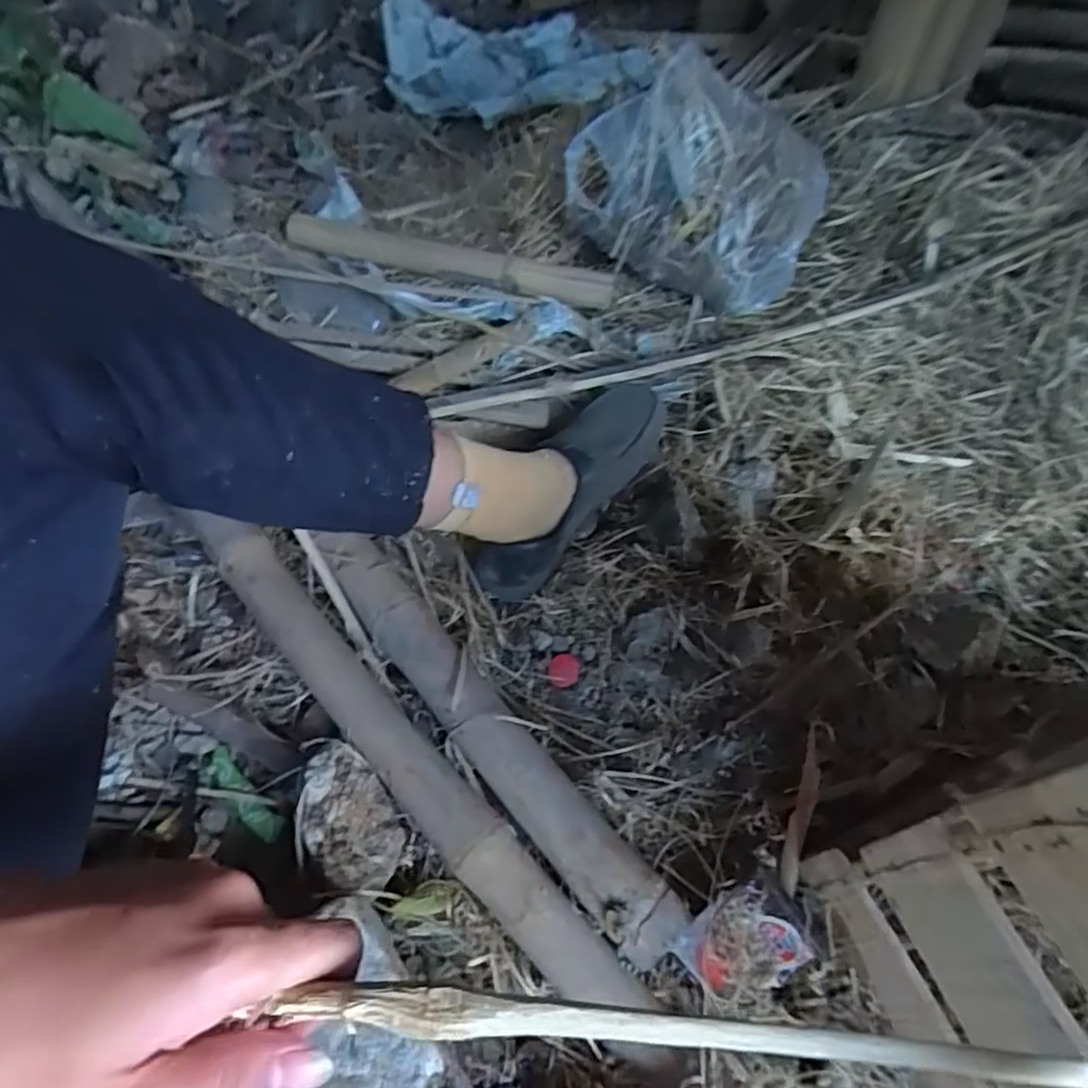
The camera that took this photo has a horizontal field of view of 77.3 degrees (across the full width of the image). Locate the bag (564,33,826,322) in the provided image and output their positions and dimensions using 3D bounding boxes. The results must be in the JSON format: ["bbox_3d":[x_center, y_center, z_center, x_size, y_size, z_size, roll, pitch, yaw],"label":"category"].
[{"bbox_3d":[0.183,-0.443,0.830,0.303,0.201,0.151,35,59,18],"label":"bag"}]

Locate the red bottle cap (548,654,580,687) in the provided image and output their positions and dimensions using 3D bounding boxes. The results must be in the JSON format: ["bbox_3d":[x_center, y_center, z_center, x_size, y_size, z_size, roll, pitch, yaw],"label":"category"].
[{"bbox_3d":[0.019,0.121,0.655,0.030,0.008,0.031,2,55,-3],"label":"red bottle cap"}]

